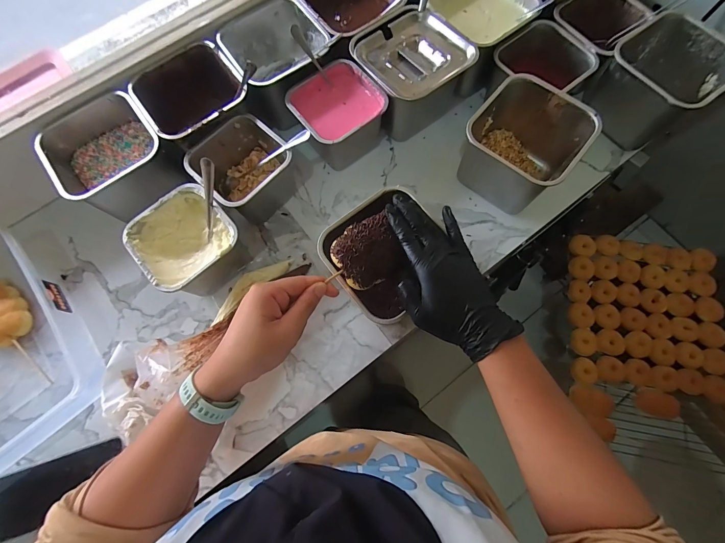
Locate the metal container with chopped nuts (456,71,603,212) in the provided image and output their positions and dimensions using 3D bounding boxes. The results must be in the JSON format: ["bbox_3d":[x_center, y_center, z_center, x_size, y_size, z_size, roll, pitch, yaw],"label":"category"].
[{"bbox_3d":[0.219,-0.169,0.476,0.133,0.113,0.127,39,78,12],"label":"metal container with chopped nuts"}]

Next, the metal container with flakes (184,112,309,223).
[{"bbox_3d":[-0.163,-0.146,0.491,0.117,0.094,0.126,39,78,12],"label":"metal container with flakes"}]

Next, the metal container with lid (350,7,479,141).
[{"bbox_3d":[0.071,-0.290,0.516,0.135,0.118,0.145,-36,75,-8],"label":"metal container with lid"}]

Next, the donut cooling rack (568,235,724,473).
[{"bbox_3d":[0.803,0.186,0.957,0.422,0.065,0.571,11,74,5],"label":"donut cooling rack"}]

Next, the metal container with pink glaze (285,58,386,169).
[{"bbox_3d":[-0.036,-0.226,0.509,0.115,0.097,0.113,-36,75,-8],"label":"metal container with pink glaze"}]

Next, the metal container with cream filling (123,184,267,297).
[{"bbox_3d":[-0.222,-0.036,0.460,0.124,0.094,0.116,-41,76,-9],"label":"metal container with cream filling"}]

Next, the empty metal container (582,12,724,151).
[{"bbox_3d":[0.429,-0.275,0.496,0.139,0.100,0.138,-38,75,-9],"label":"empty metal container"}]

